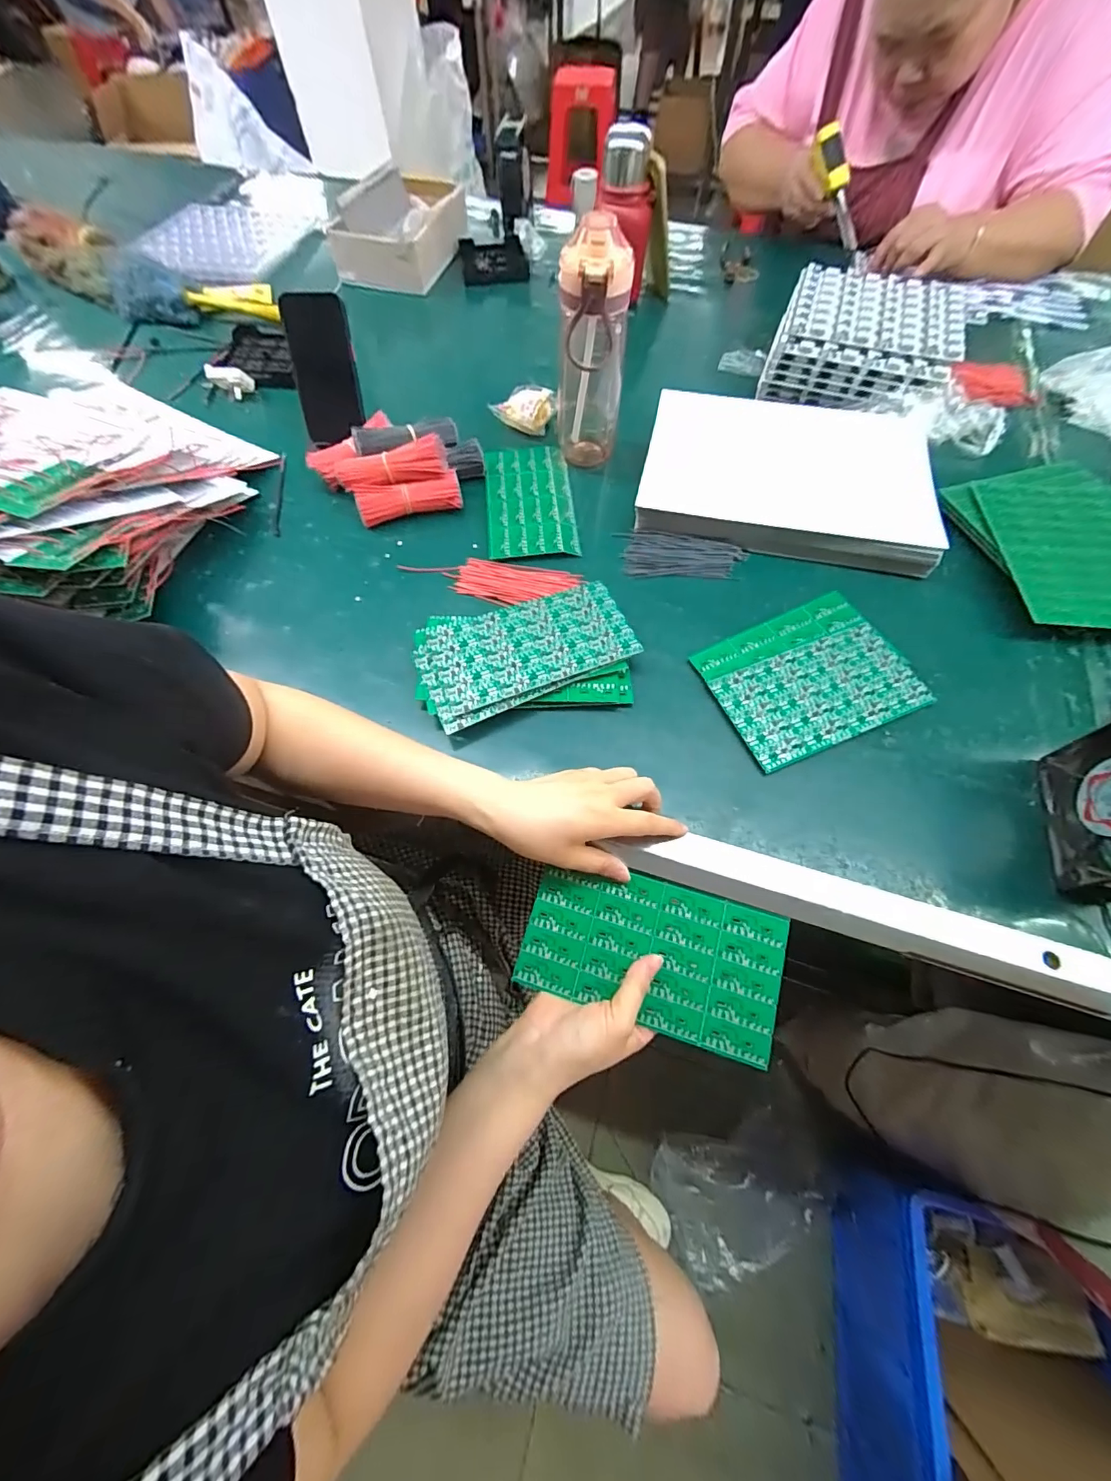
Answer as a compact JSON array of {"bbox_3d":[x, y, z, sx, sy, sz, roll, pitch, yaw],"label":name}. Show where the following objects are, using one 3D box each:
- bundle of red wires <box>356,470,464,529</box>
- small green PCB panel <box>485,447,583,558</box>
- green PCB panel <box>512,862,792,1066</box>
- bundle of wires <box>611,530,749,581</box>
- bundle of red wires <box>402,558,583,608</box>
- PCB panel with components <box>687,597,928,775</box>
[{"bbox_3d":[-0.171,-0.285,0.573,0.120,0.036,0.027,-17,66,-6],"label":"bundle of red wires"},{"bbox_3d":[-0.031,-0.295,0.596,0.106,0.011,0.184,-4,65,-4],"label":"small green PCB panel"},{"bbox_3d":[0.074,0.161,0.373,0.189,0.004,0.102,15,72,9],"label":"green PCB panel"},{"bbox_3d":[0.144,-0.212,0.552,0.139,0.009,0.063,2,65,3],"label":"bundle of wires"},{"bbox_3d":[-0.071,-0.176,0.535,0.194,0.006,0.058,5,65,4],"label":"bundle of red wires"},{"bbox_3d":[0.245,-0.062,0.475,0.187,0.009,0.143,-22,66,-8],"label":"PCB panel with components"}]

